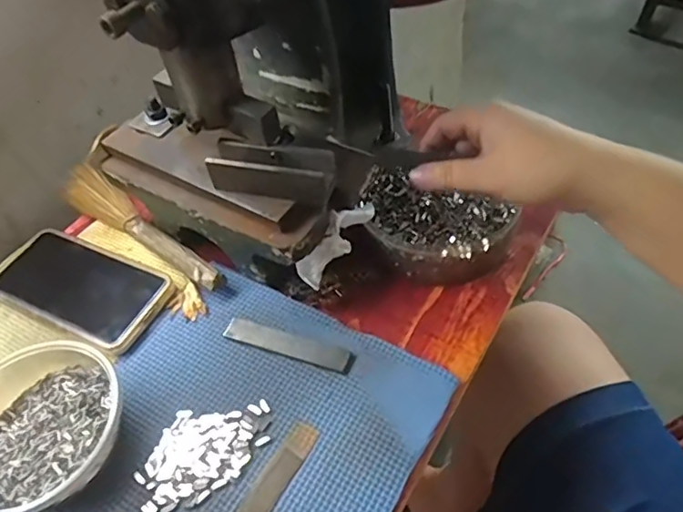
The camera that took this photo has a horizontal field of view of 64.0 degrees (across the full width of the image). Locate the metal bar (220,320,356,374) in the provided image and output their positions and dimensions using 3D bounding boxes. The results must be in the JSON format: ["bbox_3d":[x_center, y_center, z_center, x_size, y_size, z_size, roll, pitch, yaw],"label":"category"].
[{"bbox_3d":[-0.040,0.065,0.408,0.100,0.004,0.020,14,53,17],"label":"metal bar"}]

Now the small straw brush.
[{"bbox_3d":[-0.187,-0.029,0.492,0.232,0.022,0.036,33,61,29],"label":"small straw brush"}]

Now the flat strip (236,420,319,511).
[{"bbox_3d":[-0.045,0.145,0.349,0.020,0.004,0.090,22,56,23],"label":"flat strip"}]

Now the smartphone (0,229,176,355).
[{"bbox_3d":[-0.221,0.024,0.457,0.156,0.008,0.075,19,55,21],"label":"smartphone"}]

